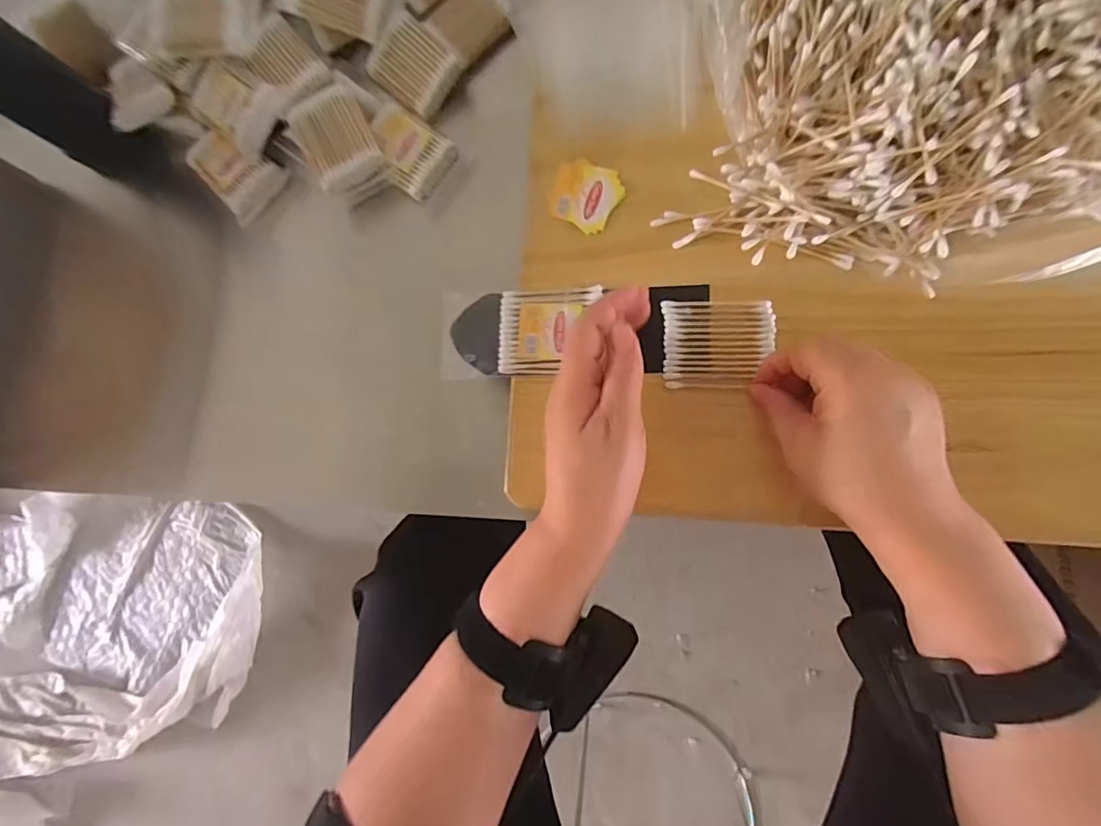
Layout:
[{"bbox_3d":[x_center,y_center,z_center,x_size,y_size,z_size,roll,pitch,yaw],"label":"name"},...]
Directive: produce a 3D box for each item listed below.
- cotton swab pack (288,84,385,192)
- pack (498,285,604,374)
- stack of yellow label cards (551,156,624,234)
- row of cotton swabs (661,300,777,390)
[{"bbox_3d":[-0.182,-0.234,0.445,0.057,0.019,0.082,-29,82,4],"label":"cotton swab pack"},{"bbox_3d":[-0.001,-0.058,0.368,0.068,0.010,0.060,0,85,8],"label":"pack"},{"bbox_3d":[0.025,-0.159,0.381,0.048,0.009,0.048,26,88,9],"label":"stack of yellow label cards"},{"bbox_3d":[0.113,-0.047,0.356,0.072,0.005,0.059,-1,85,7],"label":"row of cotton swabs"}]

